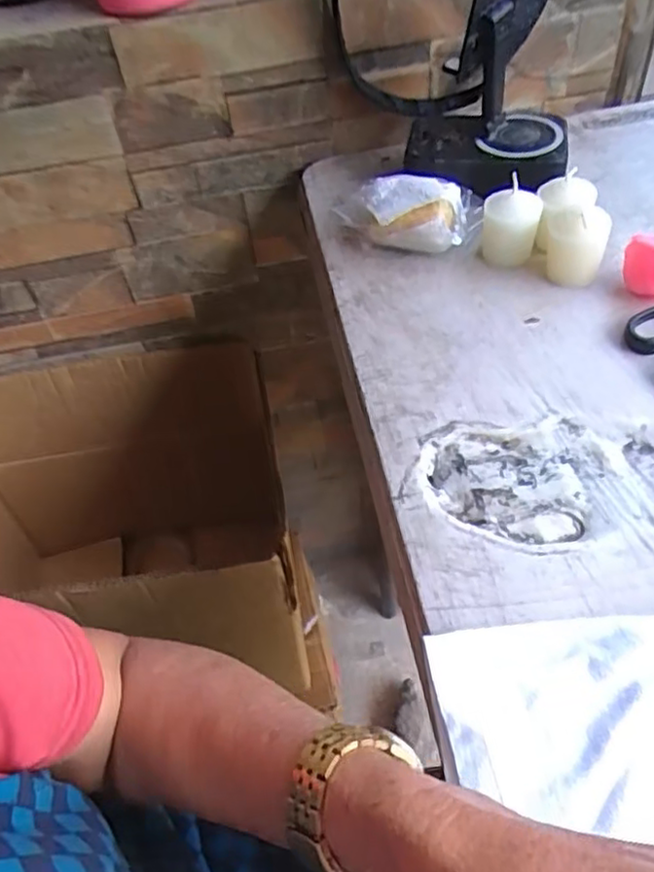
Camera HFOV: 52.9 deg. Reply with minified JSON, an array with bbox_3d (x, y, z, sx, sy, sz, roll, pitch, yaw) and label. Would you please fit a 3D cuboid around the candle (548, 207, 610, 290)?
[{"bbox_3d":[0.164,-0.126,0.434,0.036,0.048,0.032,15,55,18],"label":"candle"}]

